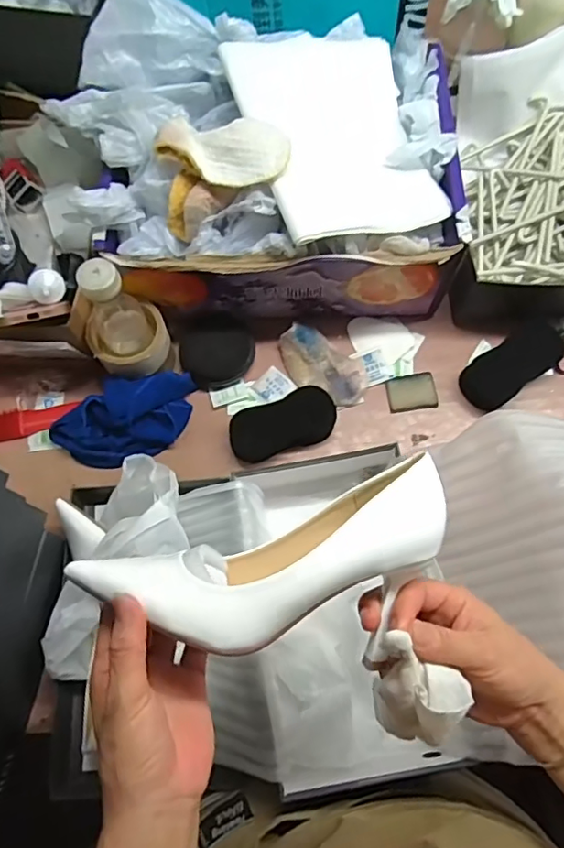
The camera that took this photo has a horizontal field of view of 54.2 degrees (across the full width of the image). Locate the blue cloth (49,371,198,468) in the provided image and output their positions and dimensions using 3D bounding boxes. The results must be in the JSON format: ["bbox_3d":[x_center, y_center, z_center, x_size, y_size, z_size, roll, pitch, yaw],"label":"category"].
[{"bbox_3d":[-0.187,-0.005,0.660,0.179,0.051,0.090,-25,72,-7],"label":"blue cloth"}]

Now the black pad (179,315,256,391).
[{"bbox_3d":[-0.081,-0.091,0.699,0.092,0.006,0.087,-15,91,4],"label":"black pad"}]

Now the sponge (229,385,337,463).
[{"bbox_3d":[0.001,0.002,0.664,0.129,0.034,0.063,-23,72,-6],"label":"sponge"}]

